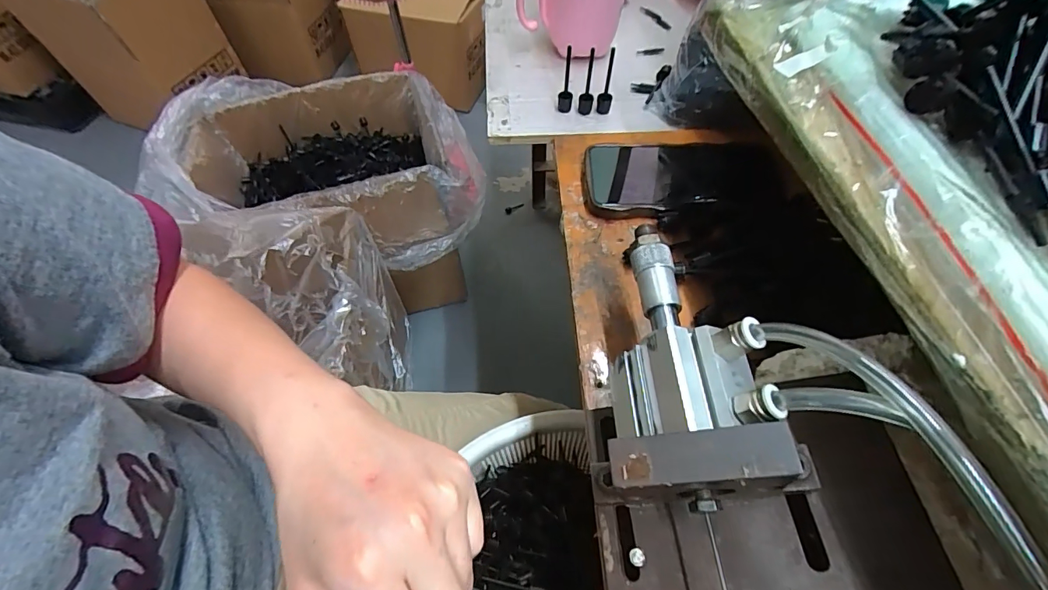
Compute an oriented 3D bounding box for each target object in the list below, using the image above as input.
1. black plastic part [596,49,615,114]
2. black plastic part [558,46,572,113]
[{"bbox_3d":[0.081,-0.207,0.428,0.014,0.063,0.014,11,59,7],"label":"black plastic part"},{"bbox_3d":[0.041,-0.209,0.430,0.014,0.062,0.012,2,58,2],"label":"black plastic part"}]

